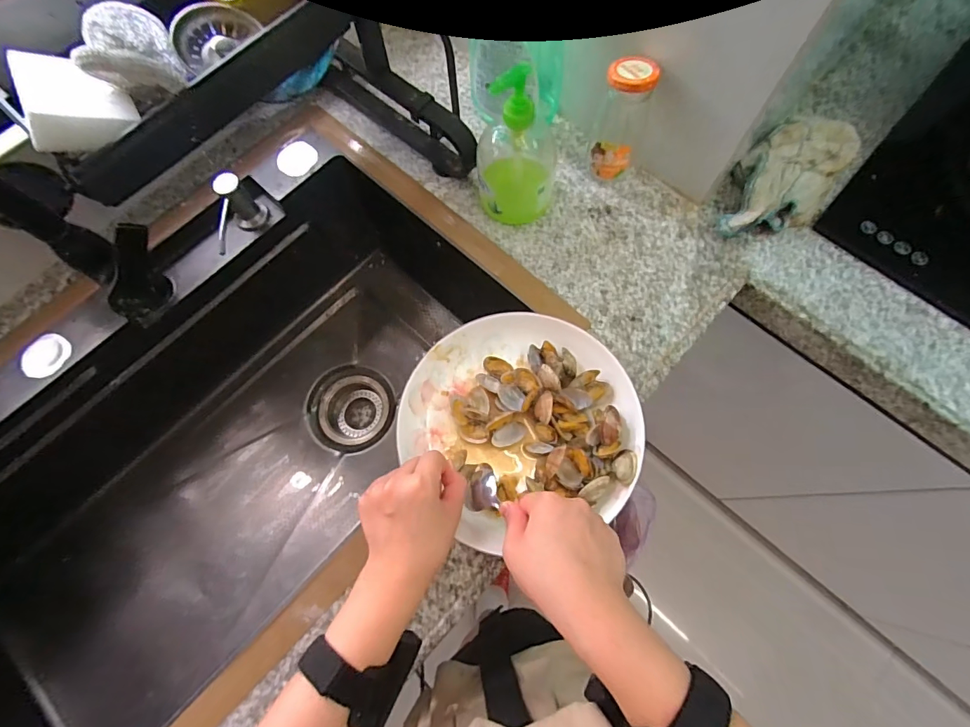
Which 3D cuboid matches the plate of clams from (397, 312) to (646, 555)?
[{"bbox_3d":[0.032,0.057,0.425,0.215,0.041,0.214,-1,72,2],"label":"plate of clams"}]

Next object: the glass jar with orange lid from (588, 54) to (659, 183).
[{"bbox_3d":[0.147,-0.261,0.492,0.053,0.126,0.055,-1,74,2],"label":"glass jar with orange lid"}]

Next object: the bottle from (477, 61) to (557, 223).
[{"bbox_3d":[0.034,-0.219,0.463,0.085,0.161,0.074,6,74,4],"label":"bottle"}]

